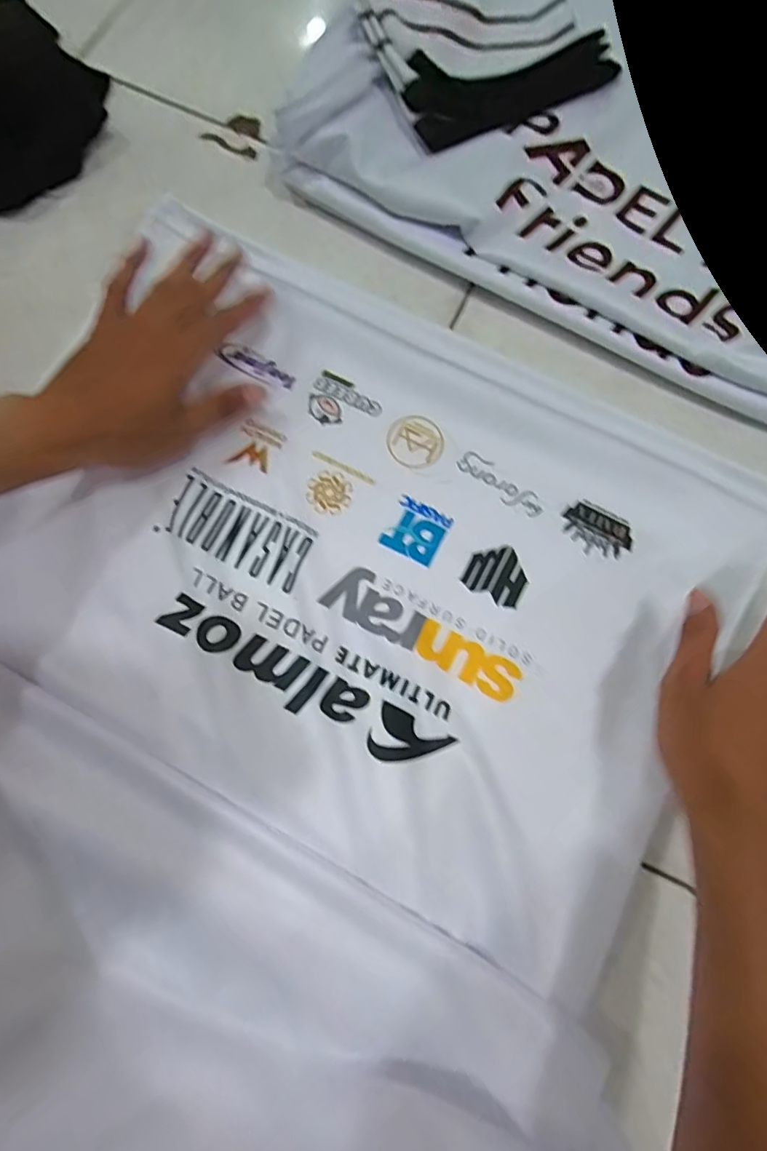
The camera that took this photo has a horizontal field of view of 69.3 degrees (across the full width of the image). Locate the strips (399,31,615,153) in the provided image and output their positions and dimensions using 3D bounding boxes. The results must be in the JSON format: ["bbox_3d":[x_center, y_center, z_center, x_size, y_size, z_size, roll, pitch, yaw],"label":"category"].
[{"bbox_3d":[0.101,-0.365,0.418,0.187,0.051,0.010,-23,42,-17],"label":"strips"}]

